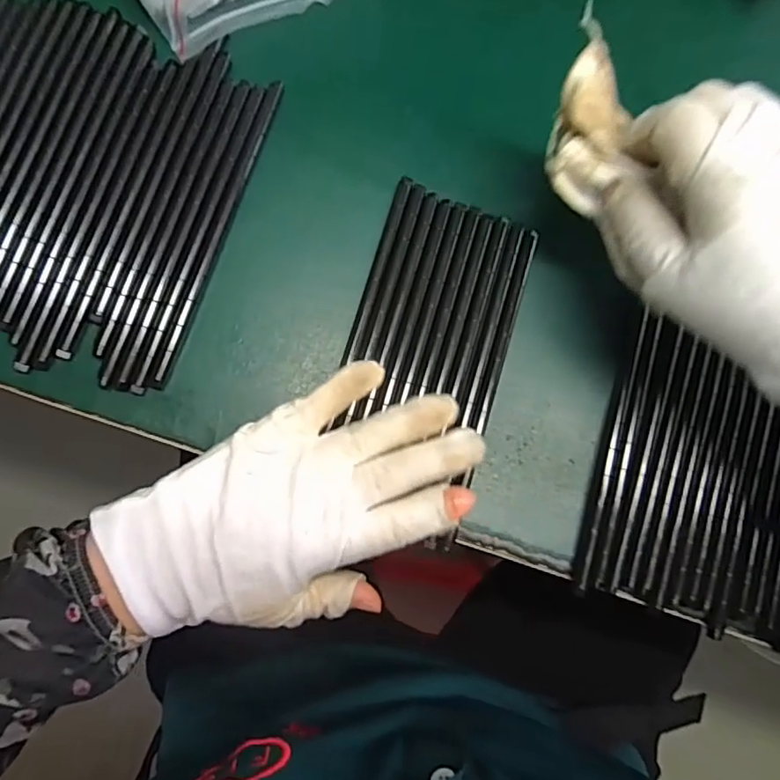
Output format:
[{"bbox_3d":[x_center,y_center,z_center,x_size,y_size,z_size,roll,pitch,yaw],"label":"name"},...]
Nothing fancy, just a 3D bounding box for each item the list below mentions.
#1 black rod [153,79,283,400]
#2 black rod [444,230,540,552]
[{"bbox_3d":[-0.088,-0.084,0.296,0.008,0.006,0.173,18,82,0],"label":"black rod"},{"bbox_3d":[0.053,-0.003,0.293,0.006,0.007,0.170,17,80,0],"label":"black rod"}]

